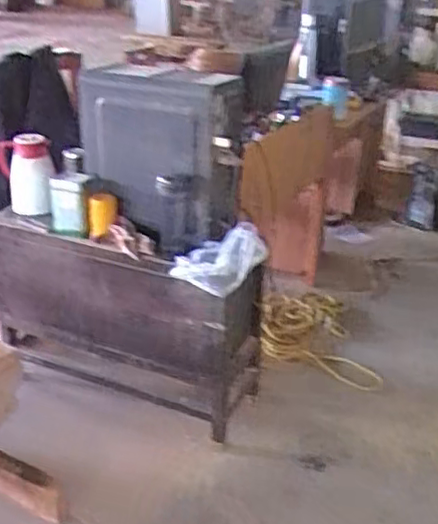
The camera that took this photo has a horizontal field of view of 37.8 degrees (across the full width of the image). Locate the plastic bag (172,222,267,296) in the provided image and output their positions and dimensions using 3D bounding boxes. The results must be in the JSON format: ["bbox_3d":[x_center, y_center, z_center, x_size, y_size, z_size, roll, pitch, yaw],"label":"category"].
[{"bbox_3d":[-0.001,-0.015,1.702,0.187,0.145,0.173,21,32,35],"label":"plastic bag"}]

